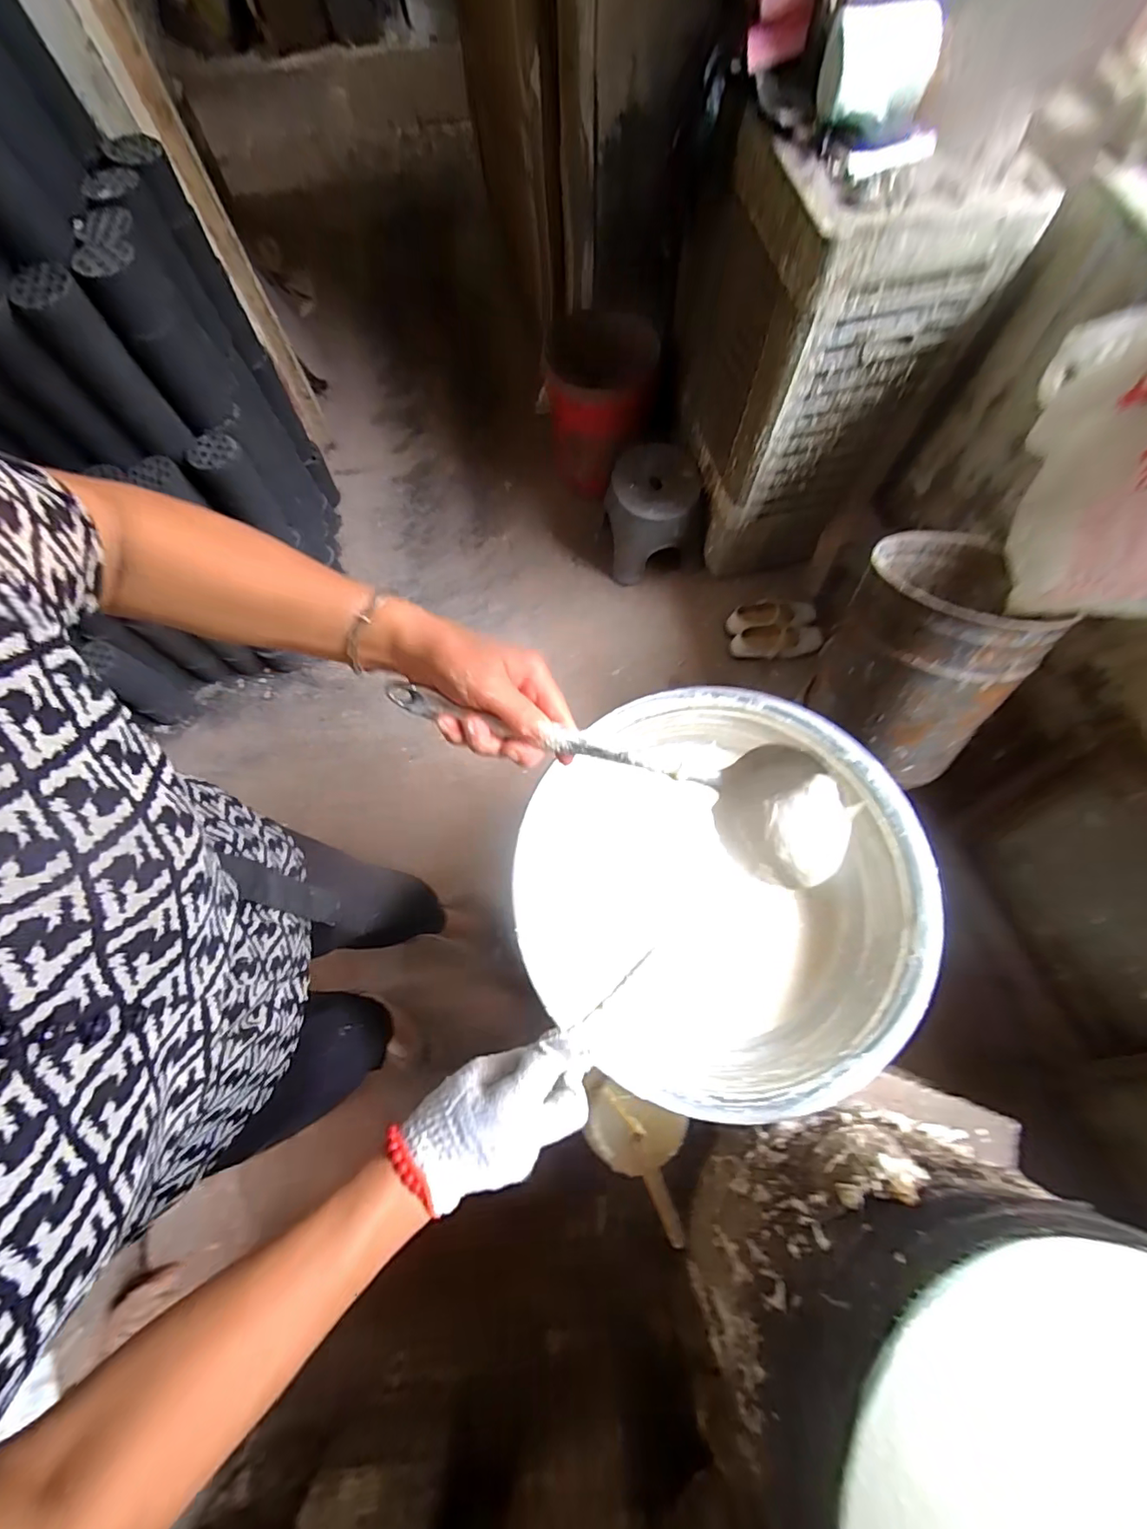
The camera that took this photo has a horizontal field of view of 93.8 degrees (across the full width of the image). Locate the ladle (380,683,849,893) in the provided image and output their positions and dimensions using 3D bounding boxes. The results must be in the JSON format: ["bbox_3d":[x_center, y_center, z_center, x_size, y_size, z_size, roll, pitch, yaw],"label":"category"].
[{"bbox_3d":[0.028,-0.001,0.396,0.327,0.064,0.093,17,71,7],"label":"ladle"}]

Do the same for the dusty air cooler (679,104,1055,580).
[{"bbox_3d":[0.535,-0.870,1.221,0.432,0.719,0.371,-16,70,-4],"label":"dusty air cooler"}]

